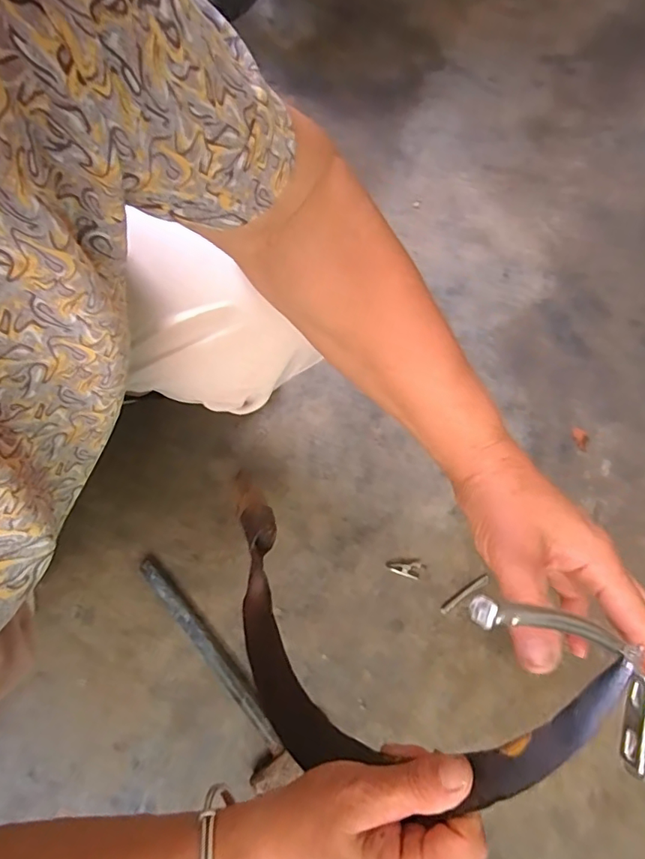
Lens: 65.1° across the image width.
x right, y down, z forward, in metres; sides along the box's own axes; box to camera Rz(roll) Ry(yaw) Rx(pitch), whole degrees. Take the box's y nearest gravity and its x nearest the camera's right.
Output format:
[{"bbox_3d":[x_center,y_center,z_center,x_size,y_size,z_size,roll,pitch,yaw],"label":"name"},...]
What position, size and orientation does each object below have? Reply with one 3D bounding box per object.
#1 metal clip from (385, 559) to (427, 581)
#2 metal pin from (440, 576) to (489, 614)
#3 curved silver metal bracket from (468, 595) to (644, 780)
[{"bbox_3d":[0.111,0.182,0.670,0.050,0.012,0.025,19,74,5],"label":"metal clip"},{"bbox_3d":[0.187,0.217,0.664,0.076,0.004,0.011,-34,76,-9],"label":"metal pin"},{"bbox_3d":[0.105,0.101,0.211,0.114,0.015,0.047,33,75,-16],"label":"curved silver metal bracket"}]

